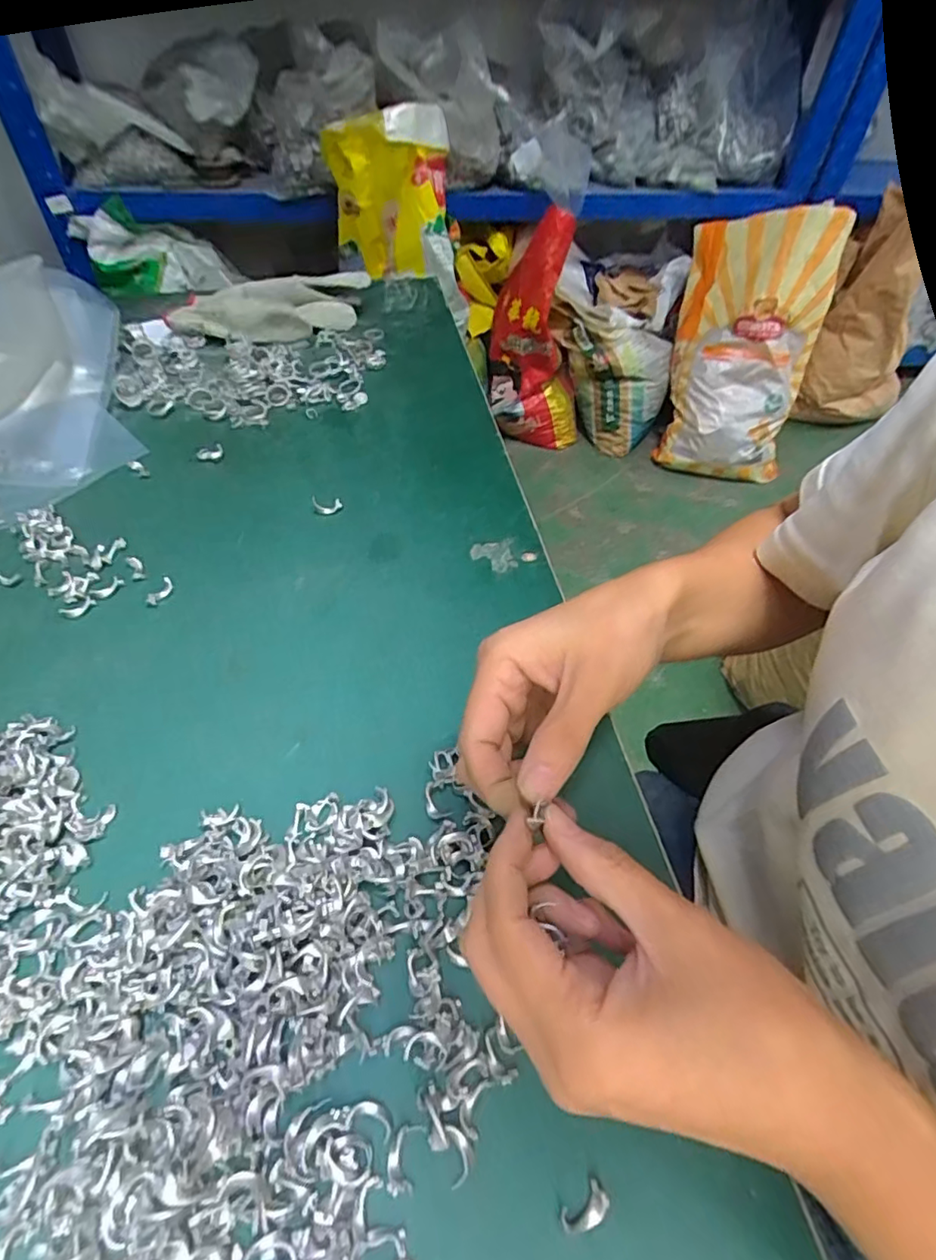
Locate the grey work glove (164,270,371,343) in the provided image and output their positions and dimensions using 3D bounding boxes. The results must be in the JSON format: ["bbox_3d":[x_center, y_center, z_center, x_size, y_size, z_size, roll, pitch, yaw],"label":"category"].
[{"bbox_3d":[-0.199,-0.332,0.597,0.208,0.038,0.079,-14,53,-14],"label":"grey work glove"}]

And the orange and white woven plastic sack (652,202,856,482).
[{"bbox_3d":[0.759,-0.777,1.622,0.351,0.643,0.143,15,21,20],"label":"orange and white woven plastic sack"}]

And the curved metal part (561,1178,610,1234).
[{"bbox_3d":[0.042,0.204,0.204,0.018,0.004,0.010,-26,57,-23],"label":"curved metal part"}]

